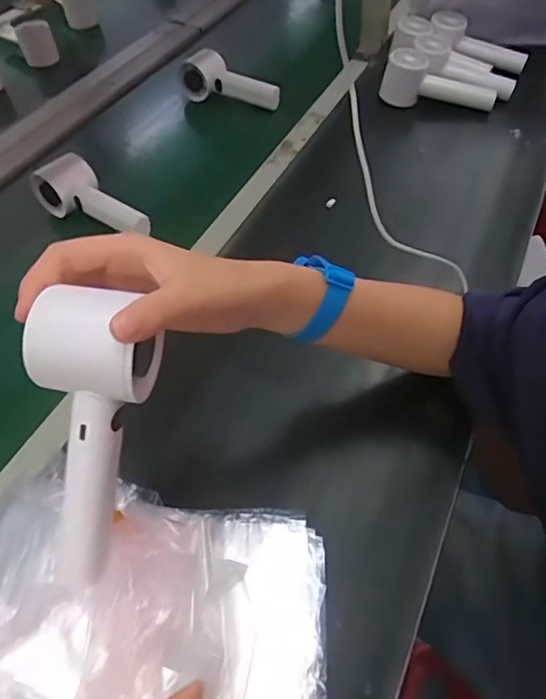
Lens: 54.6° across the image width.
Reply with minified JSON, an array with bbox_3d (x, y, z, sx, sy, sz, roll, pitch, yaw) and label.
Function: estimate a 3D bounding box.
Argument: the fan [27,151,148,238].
[{"bbox_3d":[-0.209,-0.178,0.634,0.152,0.056,0.054,28,57,10],"label":"fan"}]

